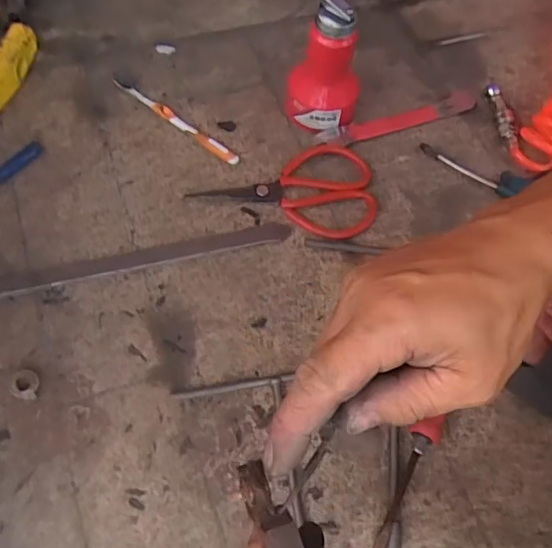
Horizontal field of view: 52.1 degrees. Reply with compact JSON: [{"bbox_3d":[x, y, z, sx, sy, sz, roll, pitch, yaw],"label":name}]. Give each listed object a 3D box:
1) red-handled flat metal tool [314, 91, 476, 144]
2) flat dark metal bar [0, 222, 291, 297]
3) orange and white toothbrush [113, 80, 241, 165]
[{"bbox_3d":[0.140,-0.177,0.640,0.197,0.011,0.027,-19,66,-12],"label":"red-handled flat metal tool"},{"bbox_3d":[-0.130,-0.016,0.544,0.290,0.004,0.022,-13,64,-9],"label":"flat dark metal bar"},{"bbox_3d":[-0.110,-0.167,0.611,0.171,0.015,0.013,35,66,14],"label":"orange and white toothbrush"}]

